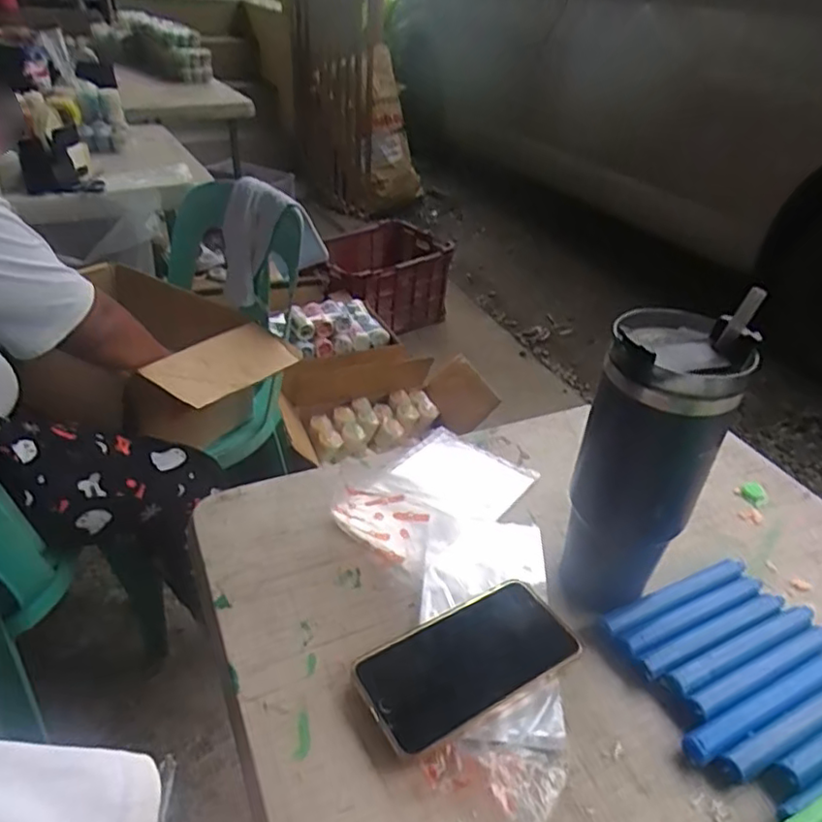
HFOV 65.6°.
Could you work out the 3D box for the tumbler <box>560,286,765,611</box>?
[{"bbox_3d":[0.168,0.043,0.470,0.082,0.240,0.085,18,37,18],"label":"tumbler"}]

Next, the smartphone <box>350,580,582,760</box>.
[{"bbox_3d":[0.039,0.178,0.454,0.152,0.018,0.082,-19,41,-29],"label":"smartphone"}]

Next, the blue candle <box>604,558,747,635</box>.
[{"bbox_3d":[0.218,0.151,0.518,0.151,0.017,0.020,-14,39,-24],"label":"blue candle"}]

